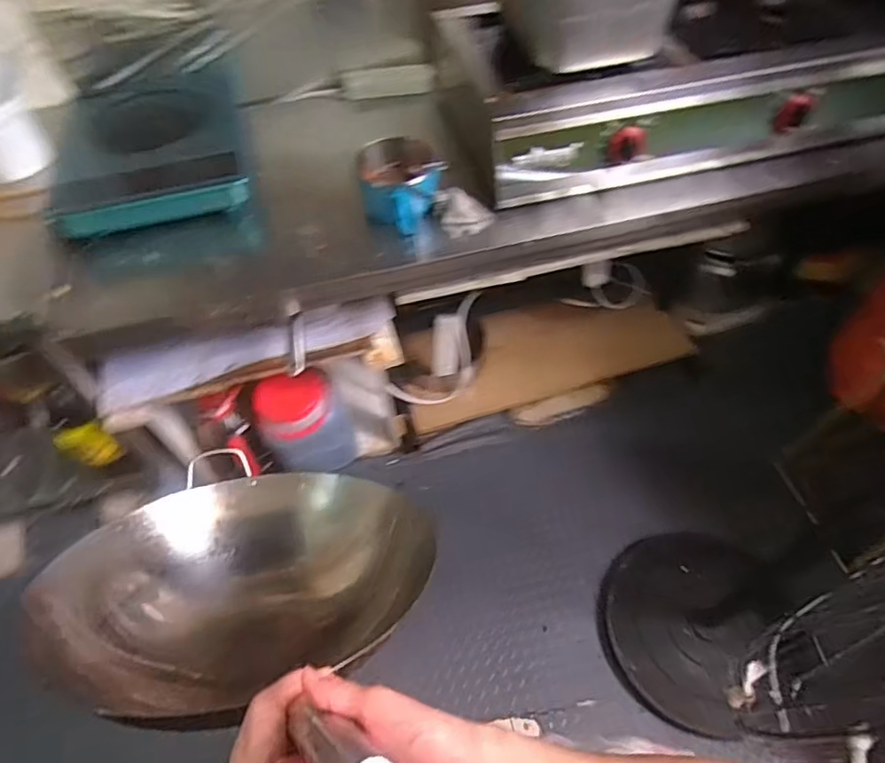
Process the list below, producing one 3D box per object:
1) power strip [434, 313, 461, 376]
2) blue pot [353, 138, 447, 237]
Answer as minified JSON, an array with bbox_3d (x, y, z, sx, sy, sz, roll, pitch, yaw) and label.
[{"bbox_3d":[0.012,-0.094,1.510,0.070,0.170,0.034,5,18,7],"label":"power strip"},{"bbox_3d":[-0.068,-0.337,0.995,0.134,0.096,0.135,-2,54,2],"label":"blue pot"}]

